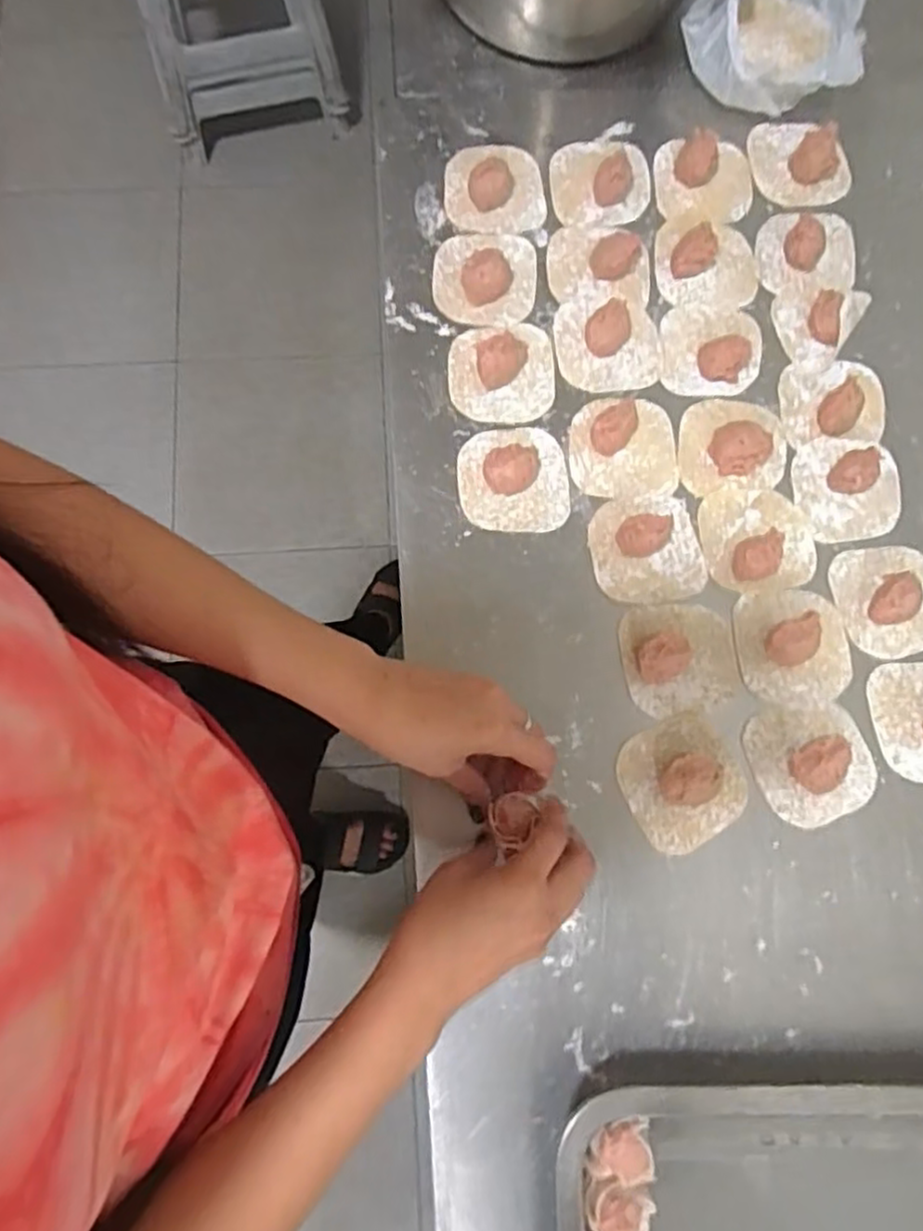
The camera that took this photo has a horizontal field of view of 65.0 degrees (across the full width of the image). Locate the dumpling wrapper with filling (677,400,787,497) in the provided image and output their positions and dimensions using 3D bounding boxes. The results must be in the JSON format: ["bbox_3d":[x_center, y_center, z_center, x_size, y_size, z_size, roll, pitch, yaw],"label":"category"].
[{"bbox_3d":[0.199,-0.128,0.526,0.080,0.019,0.071,-7,78,-3],"label":"dumpling wrapper with filling"}]

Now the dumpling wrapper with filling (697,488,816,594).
[{"bbox_3d":[0.211,-0.057,0.505,0.076,0.033,0.076,-6,78,-3],"label":"dumpling wrapper with filling"}]

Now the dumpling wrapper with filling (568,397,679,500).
[{"bbox_3d":[0.119,-0.125,0.520,0.078,0.023,0.076,-3,78,-2],"label":"dumpling wrapper with filling"}]

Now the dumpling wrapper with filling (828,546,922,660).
[{"bbox_3d":[0.304,-0.013,0.501,0.079,0.020,0.078,-14,78,-5],"label":"dumpling wrapper with filling"}]

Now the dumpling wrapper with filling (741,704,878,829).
[{"bbox_3d":[0.232,0.098,0.470,0.081,0.022,0.072,-7,78,-3],"label":"dumpling wrapper with filling"}]

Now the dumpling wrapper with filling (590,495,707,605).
[{"bbox_3d":[0.130,-0.049,0.503,0.076,0.026,0.077,-12,78,-4],"label":"dumpling wrapper with filling"}]

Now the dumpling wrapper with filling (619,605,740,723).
[{"bbox_3d":[0.149,0.027,0.486,0.077,0.022,0.074,-7,78,-3],"label":"dumpling wrapper with filling"}]

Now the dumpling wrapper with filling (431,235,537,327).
[{"bbox_3d":[0.018,-0.257,0.546,0.076,0.016,0.077,4,78,-1],"label":"dumpling wrapper with filling"}]

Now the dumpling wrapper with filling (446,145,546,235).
[{"bbox_3d":[0.027,-0.336,0.558,0.078,0.023,0.075,-1,78,-2],"label":"dumpling wrapper with filling"}]

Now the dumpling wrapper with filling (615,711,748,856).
[{"bbox_3d":[0.144,0.107,0.468,0.075,0.019,0.074,-33,81,-8],"label":"dumpling wrapper with filling"}]

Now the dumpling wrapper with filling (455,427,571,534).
[{"bbox_3d":[0.037,-0.099,0.510,0.077,0.021,0.077,-4,78,-3],"label":"dumpling wrapper with filling"}]

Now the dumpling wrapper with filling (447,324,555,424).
[{"bbox_3d":[0.030,-0.183,0.529,0.077,0.023,0.078,-2,78,-2],"label":"dumpling wrapper with filling"}]

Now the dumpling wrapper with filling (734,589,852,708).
[{"bbox_3d":[0.228,0.020,0.489,0.075,0.020,0.080,-3,78,-2],"label":"dumpling wrapper with filling"}]

